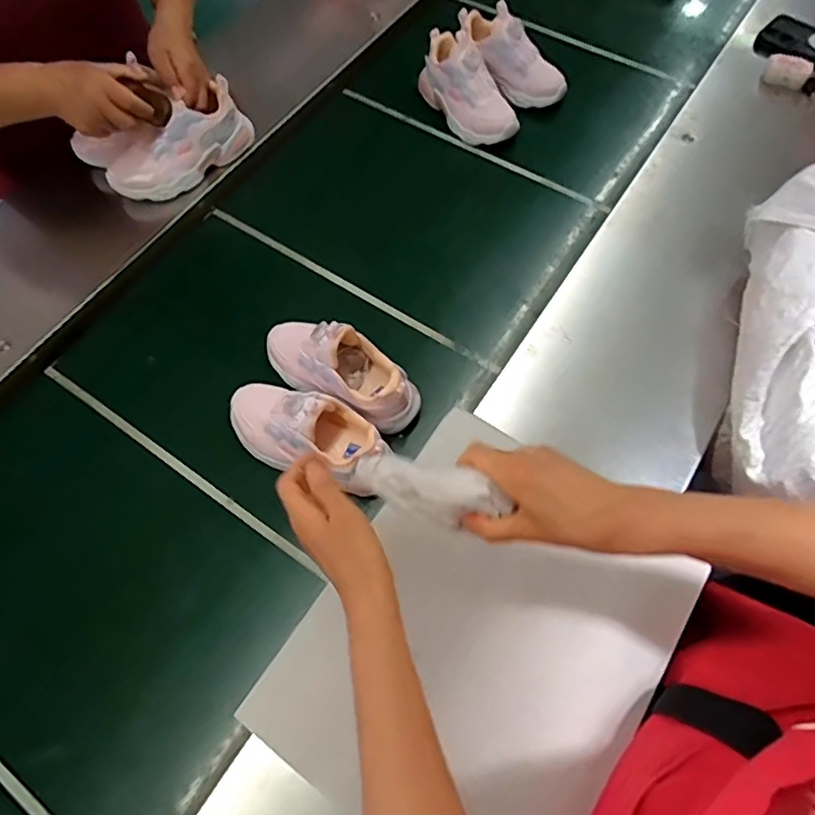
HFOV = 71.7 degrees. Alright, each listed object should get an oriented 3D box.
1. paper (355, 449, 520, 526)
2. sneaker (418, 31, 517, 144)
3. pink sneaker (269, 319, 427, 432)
[{"bbox_3d":[0.016,0.062,0.433,0.115,0.025,0.039,11,67,22],"label":"paper"},{"bbox_3d":[0.093,-0.491,0.865,0.082,0.089,0.184,-34,70,-14],"label":"sneaker"},{"bbox_3d":[-0.080,-0.049,0.657,0.201,0.112,0.077,28,68,12],"label":"pink sneaker"}]

